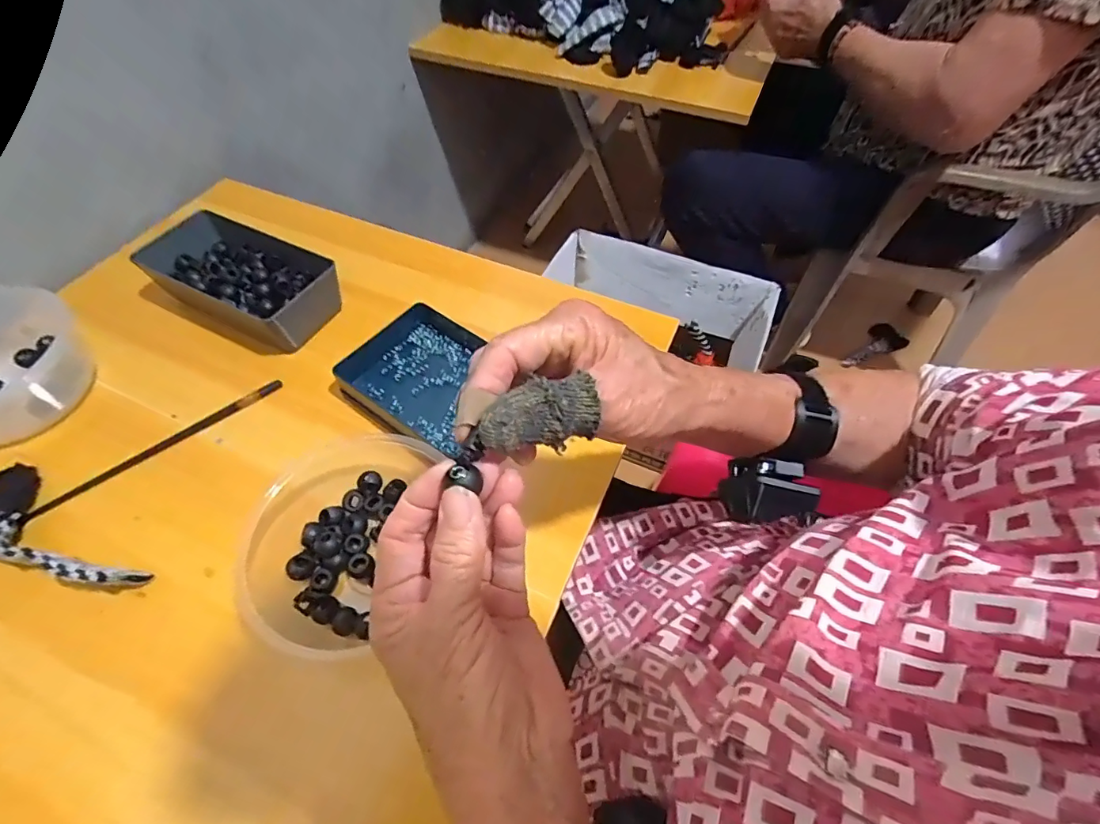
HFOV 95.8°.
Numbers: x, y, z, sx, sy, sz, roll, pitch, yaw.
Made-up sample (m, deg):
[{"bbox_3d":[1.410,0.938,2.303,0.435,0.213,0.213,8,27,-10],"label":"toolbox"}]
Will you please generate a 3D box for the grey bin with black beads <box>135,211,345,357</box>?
[{"bbox_3d":[-0.305,-0.133,0.491,0.214,0.049,0.102,23,60,14],"label":"grey bin with black beads"}]

